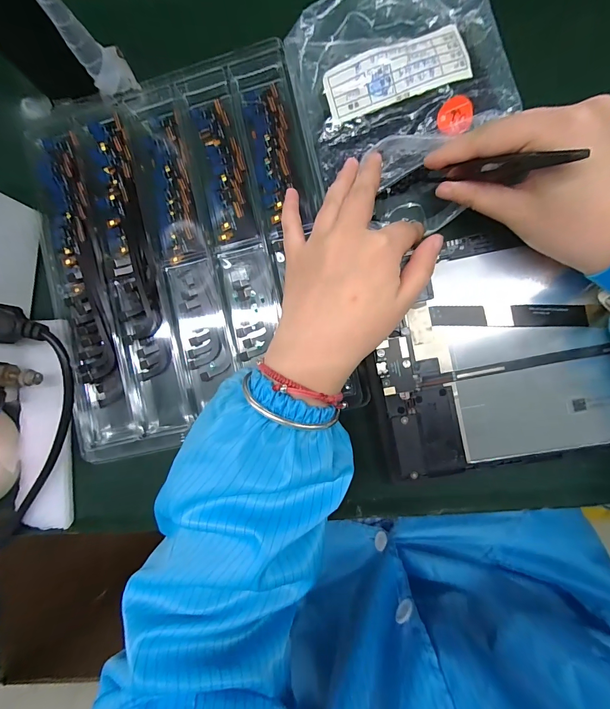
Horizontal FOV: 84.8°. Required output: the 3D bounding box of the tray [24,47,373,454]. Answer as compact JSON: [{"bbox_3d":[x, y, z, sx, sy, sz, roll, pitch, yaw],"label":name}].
[{"bbox_3d":[-0.089,-0.077,0.259,0.212,0.034,0.273,-13,86,4],"label":"tray"}]

